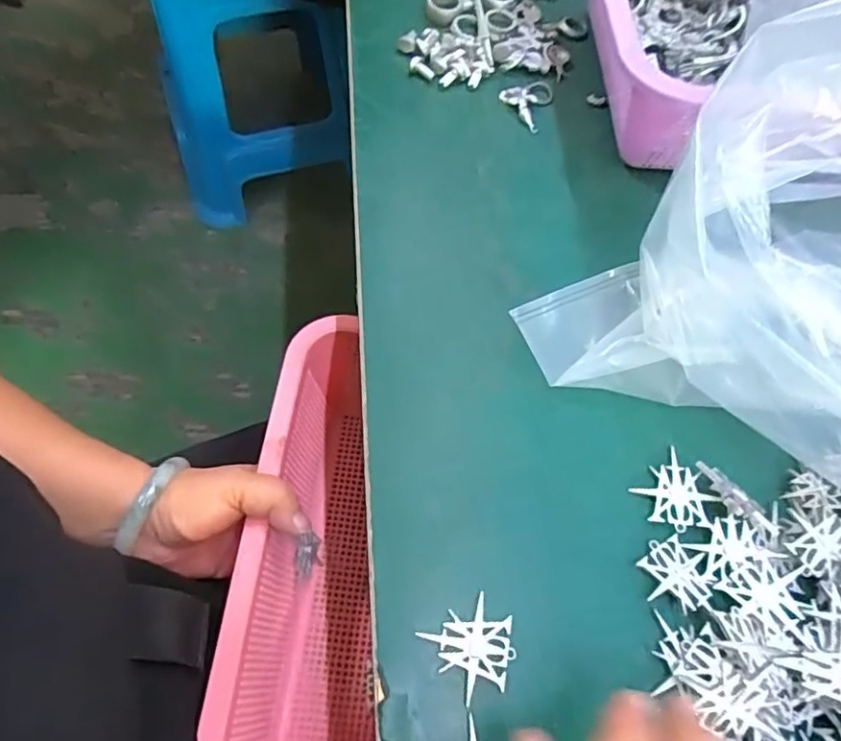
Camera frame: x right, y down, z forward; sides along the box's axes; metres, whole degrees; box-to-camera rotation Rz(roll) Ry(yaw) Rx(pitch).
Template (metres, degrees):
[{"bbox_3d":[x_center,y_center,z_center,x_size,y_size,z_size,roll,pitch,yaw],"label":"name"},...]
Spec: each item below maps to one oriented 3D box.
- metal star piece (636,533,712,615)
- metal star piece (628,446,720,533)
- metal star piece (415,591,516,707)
[{"bbox_3d":[0.114,0.092,0.262,0.030,0.005,0.031,-9,67,-9],"label":"metal star piece"},{"bbox_3d":[0.121,0.060,0.279,0.032,0.005,0.033,-27,62,-9],"label":"metal star piece"},{"bbox_3d":[0.023,0.115,0.243,0.034,0.004,0.034,-38,74,-19],"label":"metal star piece"}]

